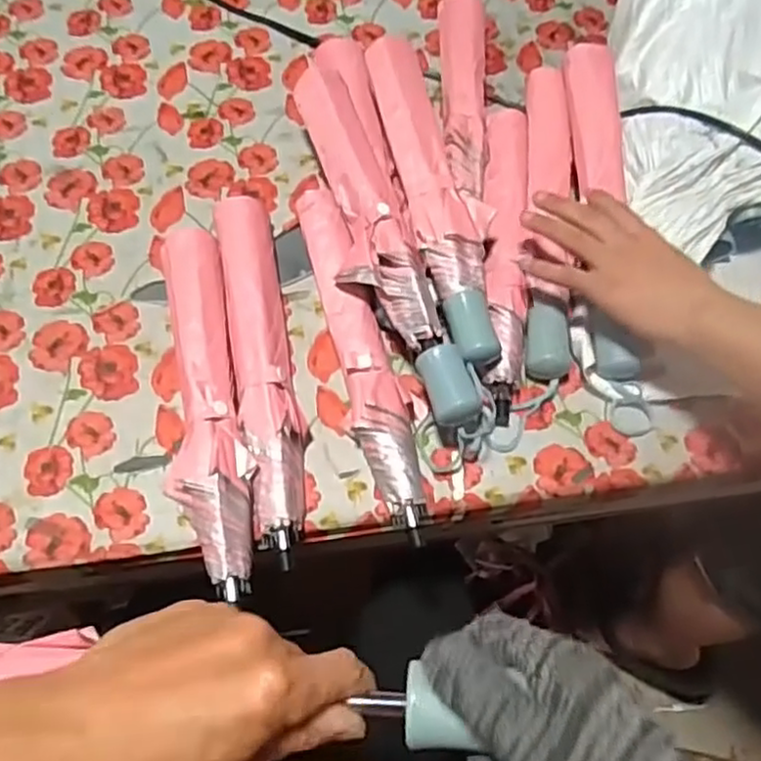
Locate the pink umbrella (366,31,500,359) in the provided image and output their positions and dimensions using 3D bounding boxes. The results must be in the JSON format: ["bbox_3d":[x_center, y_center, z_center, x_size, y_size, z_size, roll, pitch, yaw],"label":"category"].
[{"bbox_3d":[0.047,-0.174,0.632,0.067,0.048,0.344,-9,66,-8],"label":"pink umbrella"}]

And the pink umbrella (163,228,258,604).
[{"bbox_3d":[-0.142,0.014,0.567,0.062,0.043,0.310,-8,66,-8],"label":"pink umbrella"}]

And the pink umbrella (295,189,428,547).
[{"bbox_3d":[-0.015,-0.025,0.591,0.064,0.045,0.319,-18,64,-10],"label":"pink umbrella"}]

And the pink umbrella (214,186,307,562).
[{"bbox_3d":[-0.099,-0.019,0.586,0.049,0.042,0.319,-10,63,-6],"label":"pink umbrella"}]

